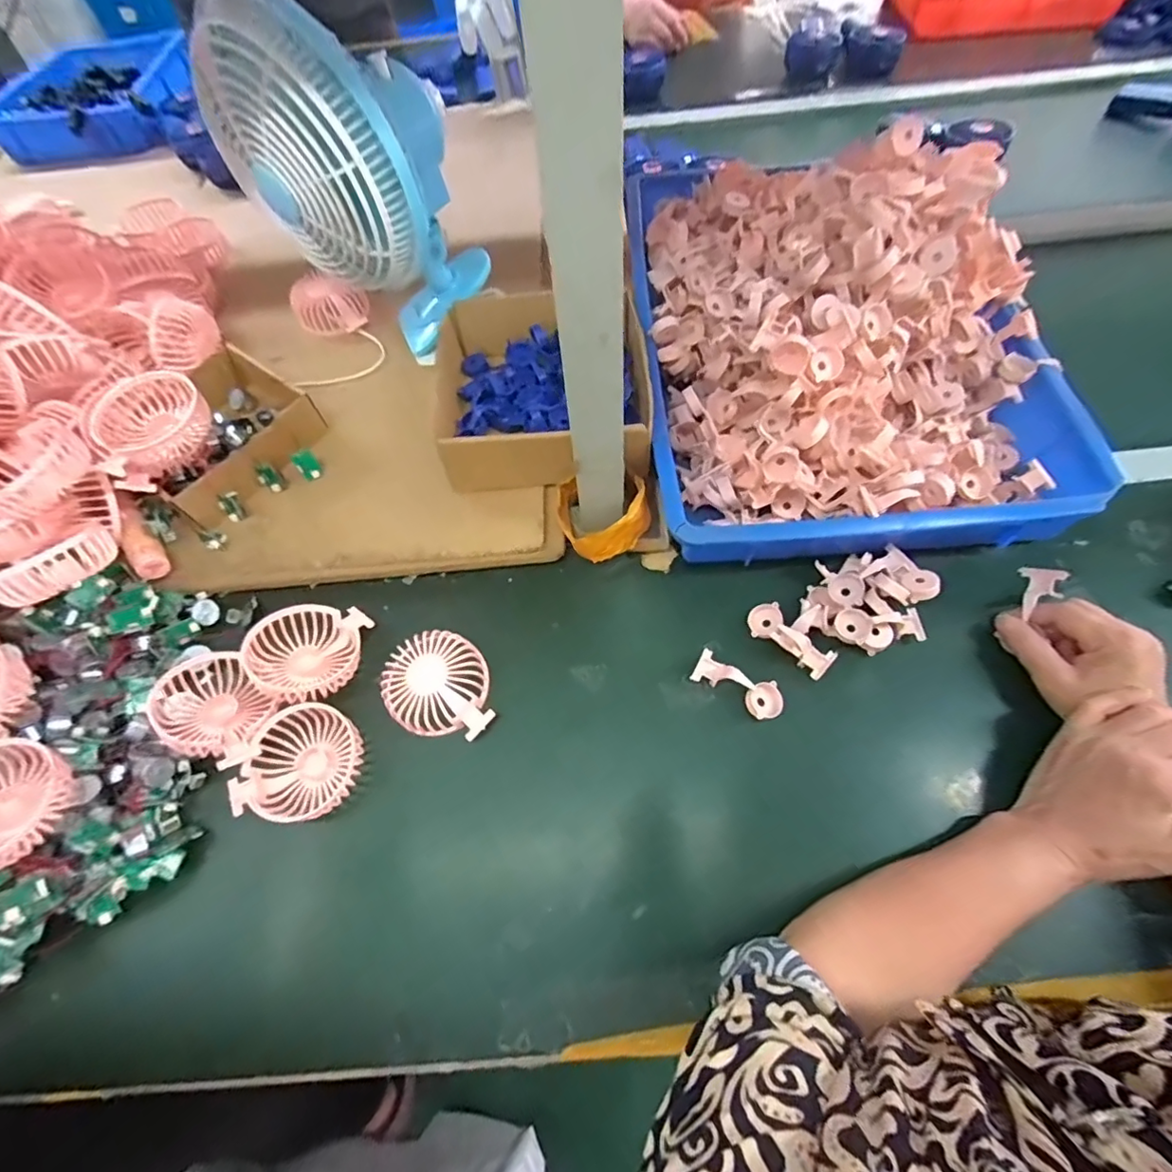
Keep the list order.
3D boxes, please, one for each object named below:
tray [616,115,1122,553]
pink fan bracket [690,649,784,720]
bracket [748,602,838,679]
[{"bbox_3d":[0.245,-0.277,0.531,0.371,0.178,0.491,-1,64,2],"label":"tray"},{"bbox_3d":[0.128,0.082,0.453,0.075,0.026,0.033,31,69,16],"label":"pink fan bracket"},{"bbox_3d":[0.175,0.043,0.464,0.031,0.019,0.077,-40,68,-15],"label":"bracket"}]

